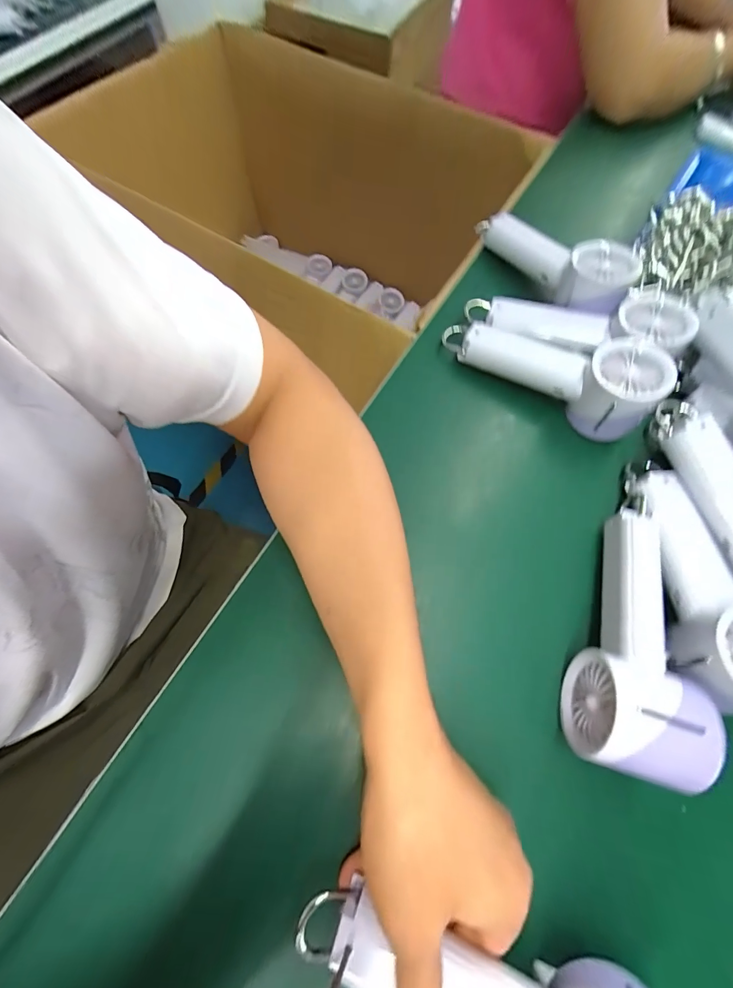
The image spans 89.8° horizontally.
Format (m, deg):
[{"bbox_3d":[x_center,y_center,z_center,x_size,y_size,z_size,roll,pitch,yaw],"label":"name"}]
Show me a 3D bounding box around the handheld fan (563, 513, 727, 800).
[{"bbox_3d":[0.187,0.096,0.255,0.061,0.065,0.168,19,69,6],"label":"handheld fan"}]

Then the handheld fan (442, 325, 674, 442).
[{"bbox_3d":[0.167,-0.127,0.338,0.187,0.061,0.060,34,71,11],"label":"handheld fan"}]

